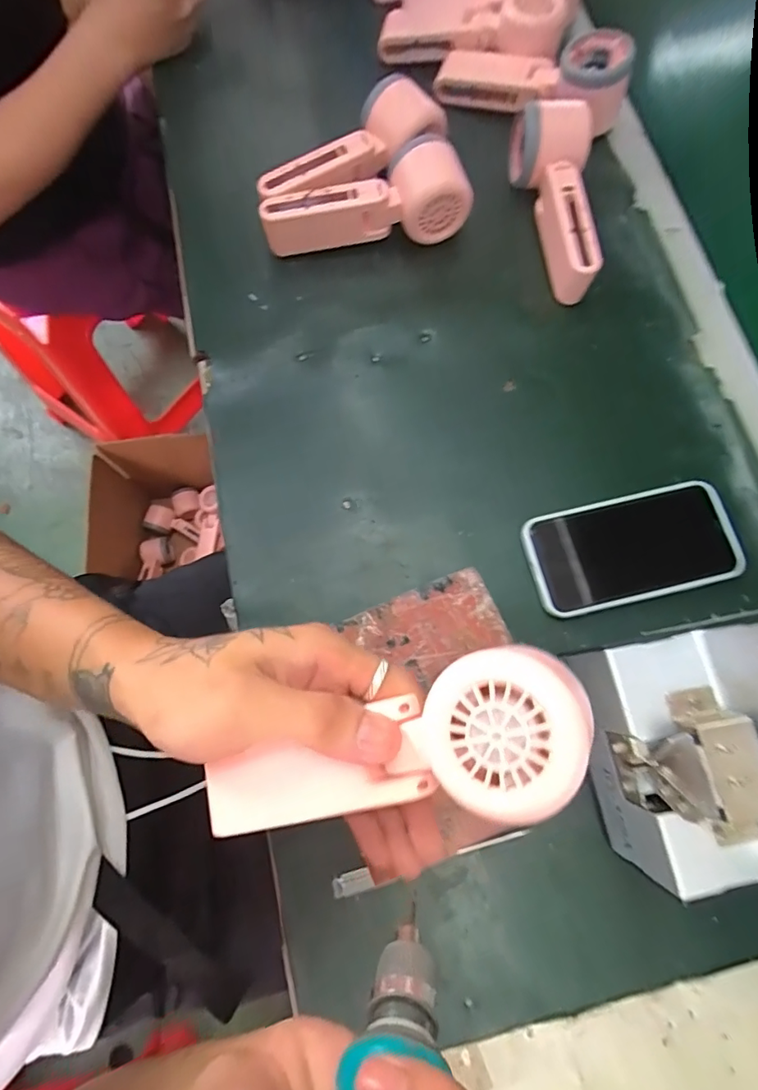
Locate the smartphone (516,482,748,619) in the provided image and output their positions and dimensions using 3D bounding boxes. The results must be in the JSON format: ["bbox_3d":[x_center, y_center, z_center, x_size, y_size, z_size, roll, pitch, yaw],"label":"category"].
[{"bbox_3d":[0.184,0.002,0.366,0.148,0.006,0.076,-12,75,-5],"label":"smartphone"}]

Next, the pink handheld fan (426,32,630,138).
[{"bbox_3d":[0.136,-0.420,0.448,0.164,0.050,0.050,16,75,3],"label":"pink handheld fan"}]

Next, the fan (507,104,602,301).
[{"bbox_3d":[0.142,-0.282,0.421,0.061,0.056,0.155,1,75,-1],"label":"fan"}]

